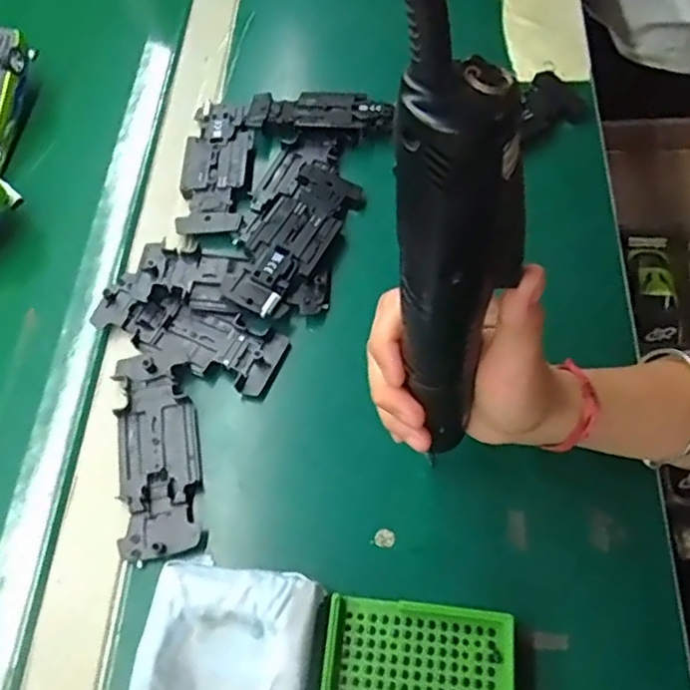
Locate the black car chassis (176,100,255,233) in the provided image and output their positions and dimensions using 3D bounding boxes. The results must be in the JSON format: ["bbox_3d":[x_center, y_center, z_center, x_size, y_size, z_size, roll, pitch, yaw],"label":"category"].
[{"bbox_3d":[-0.094,-0.134,0.483,0.049,0.010,0.120,-1,62,2],"label":"black car chassis"}]

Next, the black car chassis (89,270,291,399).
[{"bbox_3d":[-0.103,-0.008,0.423,0.125,0.012,0.048,22,65,13],"label":"black car chassis"}]

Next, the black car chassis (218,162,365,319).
[{"bbox_3d":[-0.035,-0.074,0.448,0.052,0.015,0.125,24,65,15],"label":"black car chassis"}]

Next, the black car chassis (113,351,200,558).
[{"bbox_3d":[-0.112,0.061,0.389,0.046,0.008,0.125,-11,62,-3],"label":"black car chassis"}]

